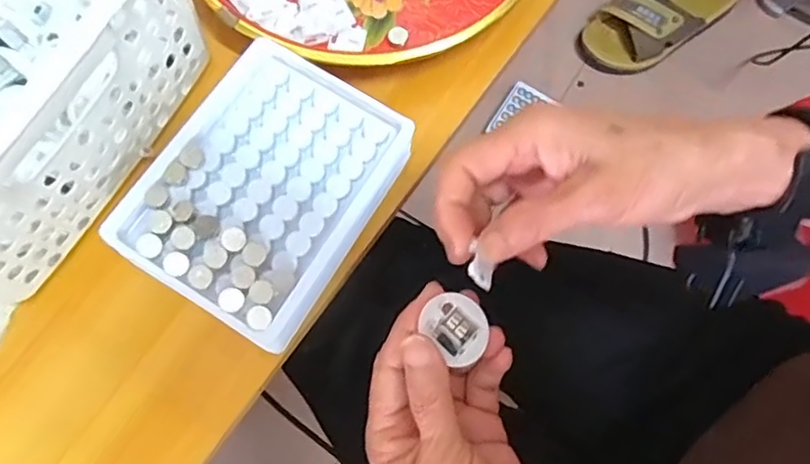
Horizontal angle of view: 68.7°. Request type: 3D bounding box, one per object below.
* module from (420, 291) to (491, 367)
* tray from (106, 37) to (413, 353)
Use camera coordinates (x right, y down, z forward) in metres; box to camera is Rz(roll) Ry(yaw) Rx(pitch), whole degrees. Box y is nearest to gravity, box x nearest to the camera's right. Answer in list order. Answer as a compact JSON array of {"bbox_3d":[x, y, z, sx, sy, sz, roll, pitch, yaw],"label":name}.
[{"bbox_3d":[0.024,0.044,0.272,0.027,0.008,0.027,6,69,-15],"label":"module"},{"bbox_3d":[-0.068,-0.022,0.302,0.101,0.036,0.131,31,77,6],"label":"tray"}]

